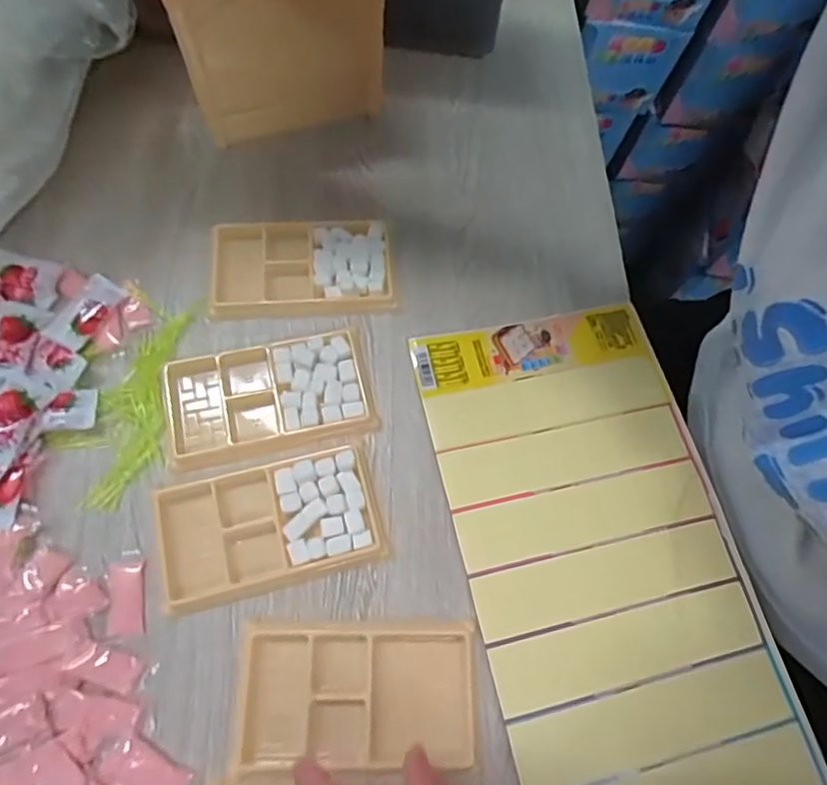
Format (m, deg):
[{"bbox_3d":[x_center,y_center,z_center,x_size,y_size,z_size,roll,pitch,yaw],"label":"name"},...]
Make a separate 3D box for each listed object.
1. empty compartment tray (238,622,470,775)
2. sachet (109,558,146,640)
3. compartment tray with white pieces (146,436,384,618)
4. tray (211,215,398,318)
[{"bbox_3d":[-0.030,0.168,0.317,0.130,0.011,0.070,1,67,-3],"label":"empty compartment tray"},{"bbox_3d":[-0.170,0.122,0.333,0.018,0.004,0.042,-10,68,-7],"label":"sachet"},{"bbox_3d":[-0.088,0.080,0.346,0.133,0.011,0.074,-13,69,-8],"label":"compartment tray with white pieces"},{"bbox_3d":[-0.084,-0.093,0.413,0.131,0.011,0.073,-3,68,-4],"label":"tray"}]

